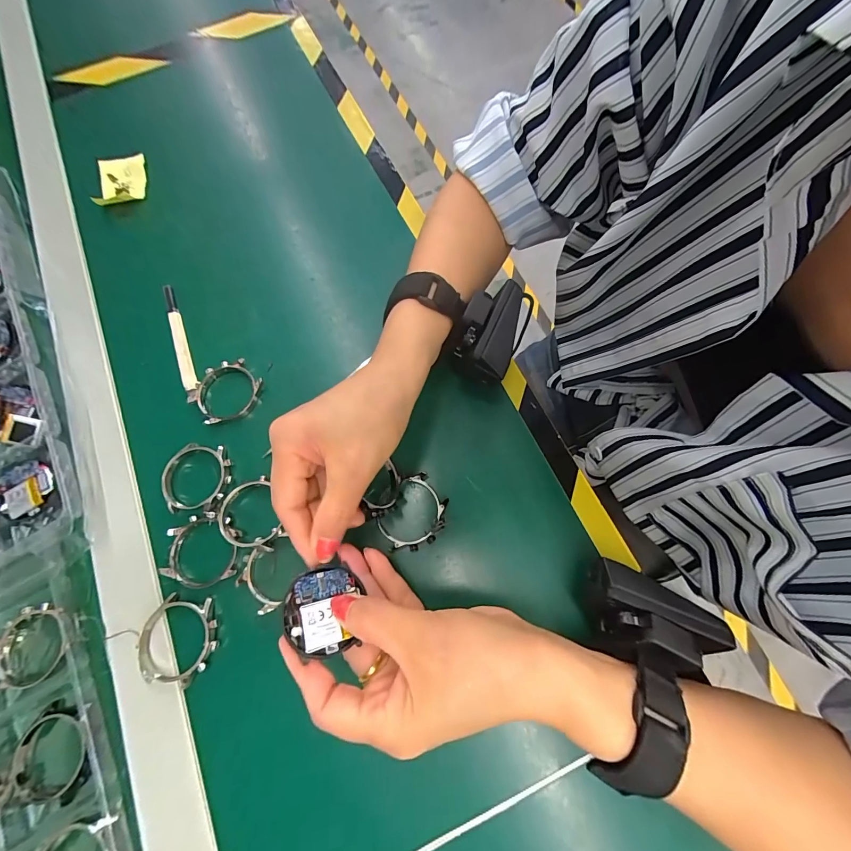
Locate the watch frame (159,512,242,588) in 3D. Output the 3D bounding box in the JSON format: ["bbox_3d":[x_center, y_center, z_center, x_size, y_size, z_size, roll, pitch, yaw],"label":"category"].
[{"bbox_3d":[-0.155,0.086,0.262,0.052,0.006,0.049,-1,72,2],"label":"watch frame"}]

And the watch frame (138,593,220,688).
[{"bbox_3d":[-0.161,0.140,0.245,0.050,0.008,0.051,5,73,4],"label":"watch frame"}]

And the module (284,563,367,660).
[{"bbox_3d":[-0.055,0.095,0.196,0.033,0.009,0.041,9,57,-18],"label":"module"}]

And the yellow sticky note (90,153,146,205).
[{"bbox_3d":[-0.300,-0.241,0.371,0.048,0.019,0.068,-18,72,-3],"label":"yellow sticky note"}]

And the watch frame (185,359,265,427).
[{"bbox_3d":[-0.157,-0.027,0.296,0.052,0.009,0.051,-40,75,-10],"label":"watch frame"}]

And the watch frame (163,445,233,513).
[{"bbox_3d":[-0.167,0.037,0.275,0.046,0.012,0.050,-4,75,-3],"label":"watch frame"}]

